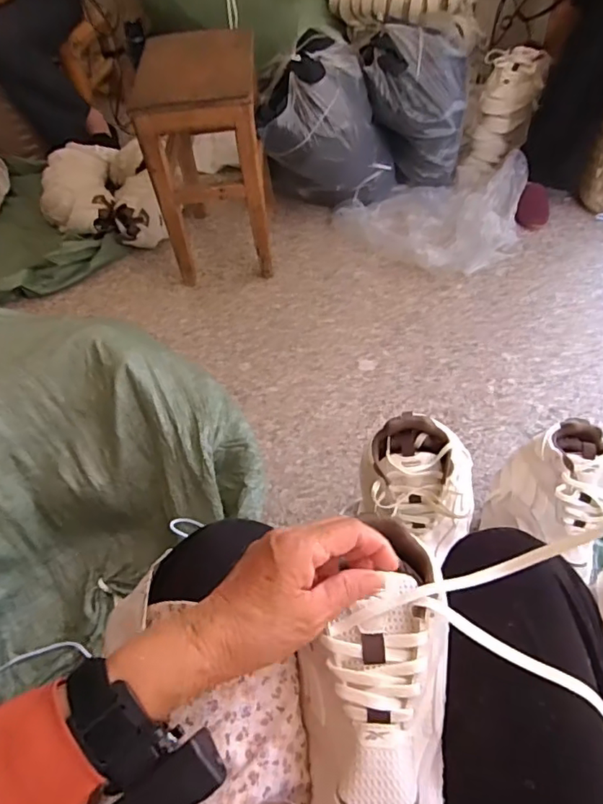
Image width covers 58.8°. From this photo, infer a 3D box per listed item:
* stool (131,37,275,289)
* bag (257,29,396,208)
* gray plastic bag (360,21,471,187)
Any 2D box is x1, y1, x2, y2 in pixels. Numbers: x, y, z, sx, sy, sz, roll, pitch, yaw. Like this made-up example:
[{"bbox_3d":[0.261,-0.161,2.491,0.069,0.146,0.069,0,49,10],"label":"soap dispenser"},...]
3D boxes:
[{"bbox_3d":[-0.195,-0.531,1.203,0.229,0.433,0.323,-3,53,2],"label":"stool"},{"bbox_3d":[0.059,-0.680,1.337,0.346,0.330,0.274,-12,53,-5],"label":"bag"},{"bbox_3d":[0.281,-0.741,1.357,0.257,0.313,0.170,4,53,7],"label":"gray plastic bag"}]

